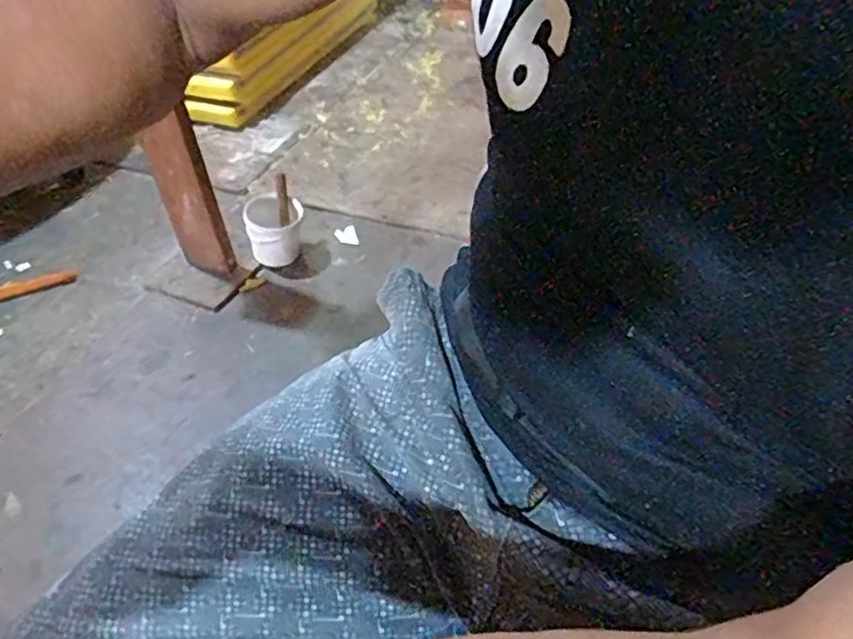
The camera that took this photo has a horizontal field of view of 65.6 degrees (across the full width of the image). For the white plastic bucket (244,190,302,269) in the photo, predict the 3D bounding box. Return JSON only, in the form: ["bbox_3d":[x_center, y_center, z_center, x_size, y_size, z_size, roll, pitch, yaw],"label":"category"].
[{"bbox_3d":[-0.311,-0.188,1.375,0.116,0.115,0.091,-12,44,-9],"label":"white plastic bucket"}]

